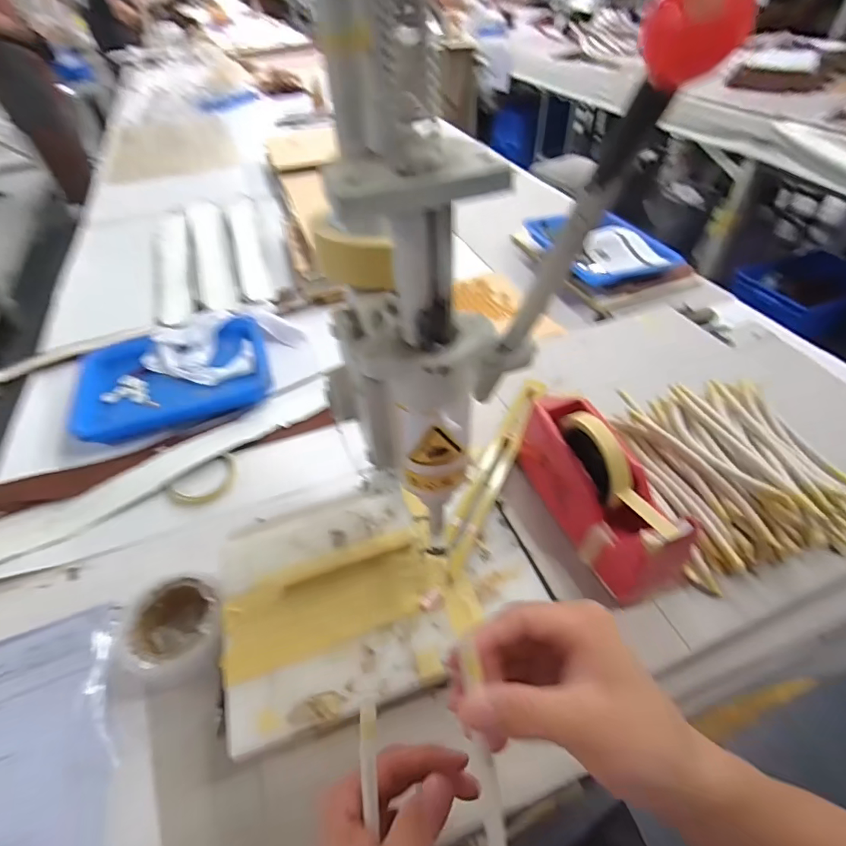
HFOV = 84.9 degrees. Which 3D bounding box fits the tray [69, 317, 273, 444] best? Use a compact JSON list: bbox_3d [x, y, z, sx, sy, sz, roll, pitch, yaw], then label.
[{"bbox_3d":[-0.402,-0.078,0.756,0.290,0.039,0.215,-18,49,-14],"label":"tray"}]

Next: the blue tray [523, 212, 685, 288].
[{"bbox_3d":[0.360,-0.377,0.964,0.213,0.053,0.264,-15,48,-12],"label":"blue tray"}]

